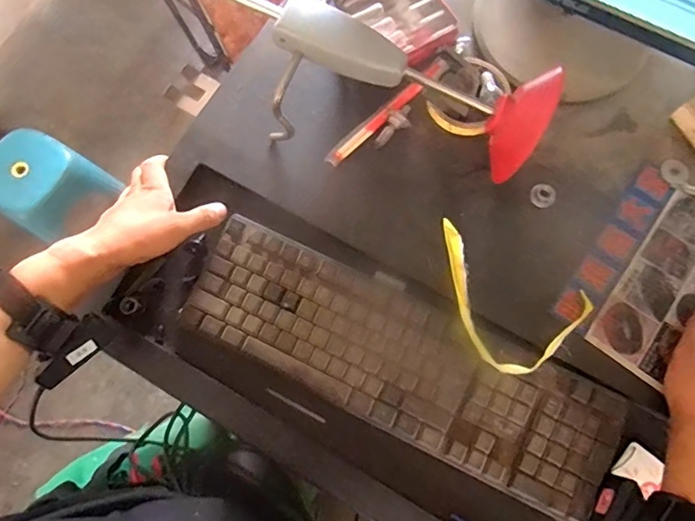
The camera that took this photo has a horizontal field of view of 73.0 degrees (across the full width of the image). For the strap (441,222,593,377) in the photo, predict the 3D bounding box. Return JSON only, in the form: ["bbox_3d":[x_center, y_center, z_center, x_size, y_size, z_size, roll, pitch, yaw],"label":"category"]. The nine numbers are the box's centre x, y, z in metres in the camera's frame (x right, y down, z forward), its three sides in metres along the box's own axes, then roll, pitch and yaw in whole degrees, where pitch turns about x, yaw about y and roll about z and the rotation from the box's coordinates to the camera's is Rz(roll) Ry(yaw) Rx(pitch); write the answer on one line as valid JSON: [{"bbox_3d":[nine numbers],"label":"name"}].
[{"bbox_3d":[0.145,0.044,0.456,0.158,0.014,0.106,29,79,8],"label":"strap"}]

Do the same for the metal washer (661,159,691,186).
[{"bbox_3d":[0.349,-0.094,0.498,0.028,0.004,0.028,0,77,1],"label":"metal washer"}]

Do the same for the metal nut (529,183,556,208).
[{"bbox_3d":[0.204,-0.068,0.488,0.025,0.007,0.026,0,77,1],"label":"metal nut"}]

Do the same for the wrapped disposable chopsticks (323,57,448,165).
[{"bbox_3d":[0.043,-0.162,0.513,0.170,0.012,0.018,-42,79,-8],"label":"wrapped disposable chopsticks"}]

